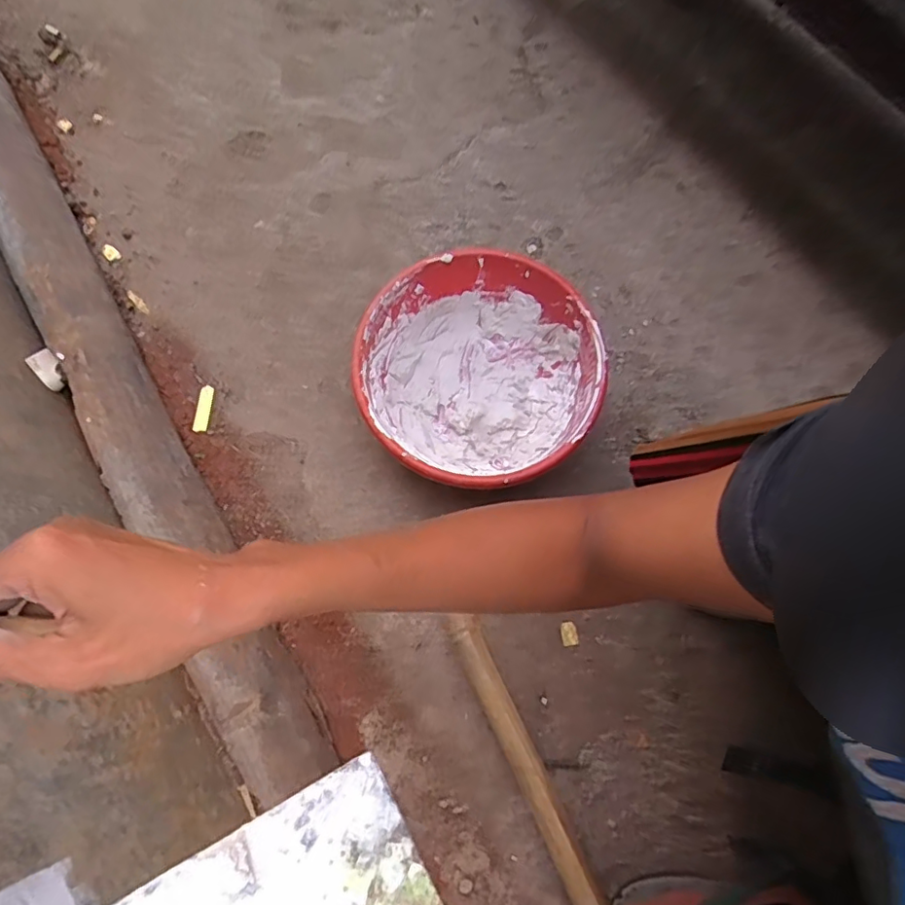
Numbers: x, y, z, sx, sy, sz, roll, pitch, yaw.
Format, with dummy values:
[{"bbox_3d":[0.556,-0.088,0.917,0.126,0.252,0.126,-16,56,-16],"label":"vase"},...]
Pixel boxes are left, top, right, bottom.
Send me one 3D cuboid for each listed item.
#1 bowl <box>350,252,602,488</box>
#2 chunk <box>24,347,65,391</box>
[{"bbox_3d":[0.029,-0.083,0.608,0.246,0.094,0.247,0,75,1],"label":"bowl"},{"bbox_3d":[-0.429,-0.087,0.584,0.026,0.005,0.043,-39,114,-42],"label":"chunk"}]

